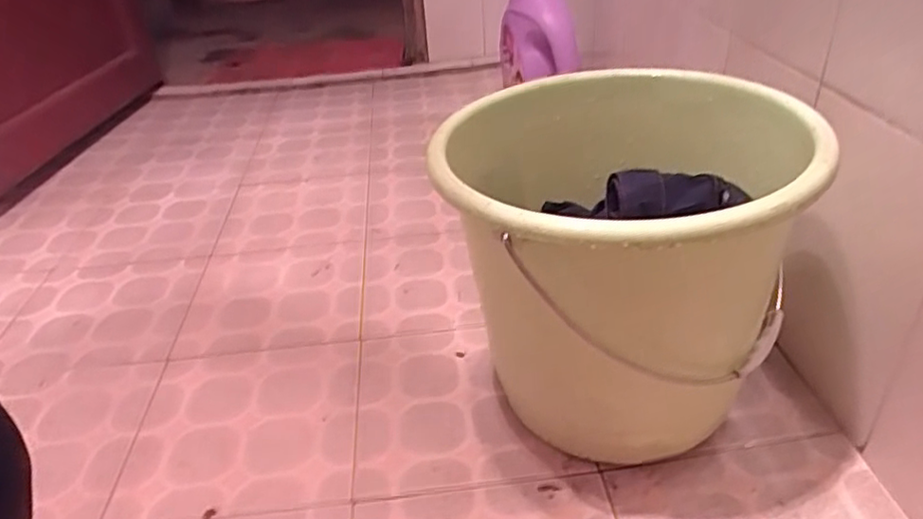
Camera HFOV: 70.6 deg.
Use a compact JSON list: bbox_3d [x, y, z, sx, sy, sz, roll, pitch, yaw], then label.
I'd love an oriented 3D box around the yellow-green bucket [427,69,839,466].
[{"bbox_3d":[0.143,0.013,0.654,0.300,0.311,0.321,-3,33,2],"label":"yellow-green bucket"}]

